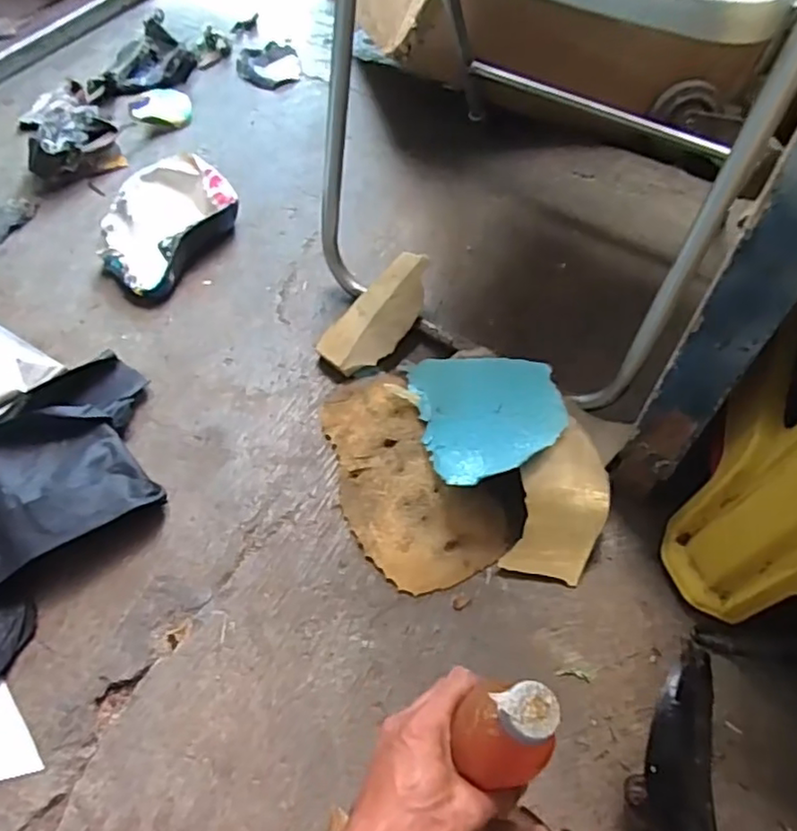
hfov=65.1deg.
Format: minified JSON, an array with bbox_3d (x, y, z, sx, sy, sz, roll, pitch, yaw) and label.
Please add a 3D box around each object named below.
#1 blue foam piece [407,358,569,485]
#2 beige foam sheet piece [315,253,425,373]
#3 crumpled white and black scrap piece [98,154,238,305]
[{"bbox_3d":[0.091,-0.015,0.674,0.151,0.029,0.199,-24,43,15],"label":"blue foam piece"},{"bbox_3d":[-0.022,-0.125,0.773,0.076,0.021,0.173,33,77,19],"label":"beige foam sheet piece"},{"bbox_3d":[-0.333,-0.271,0.877,0.163,0.056,0.227,27,62,16],"label":"crumpled white and black scrap piece"}]

